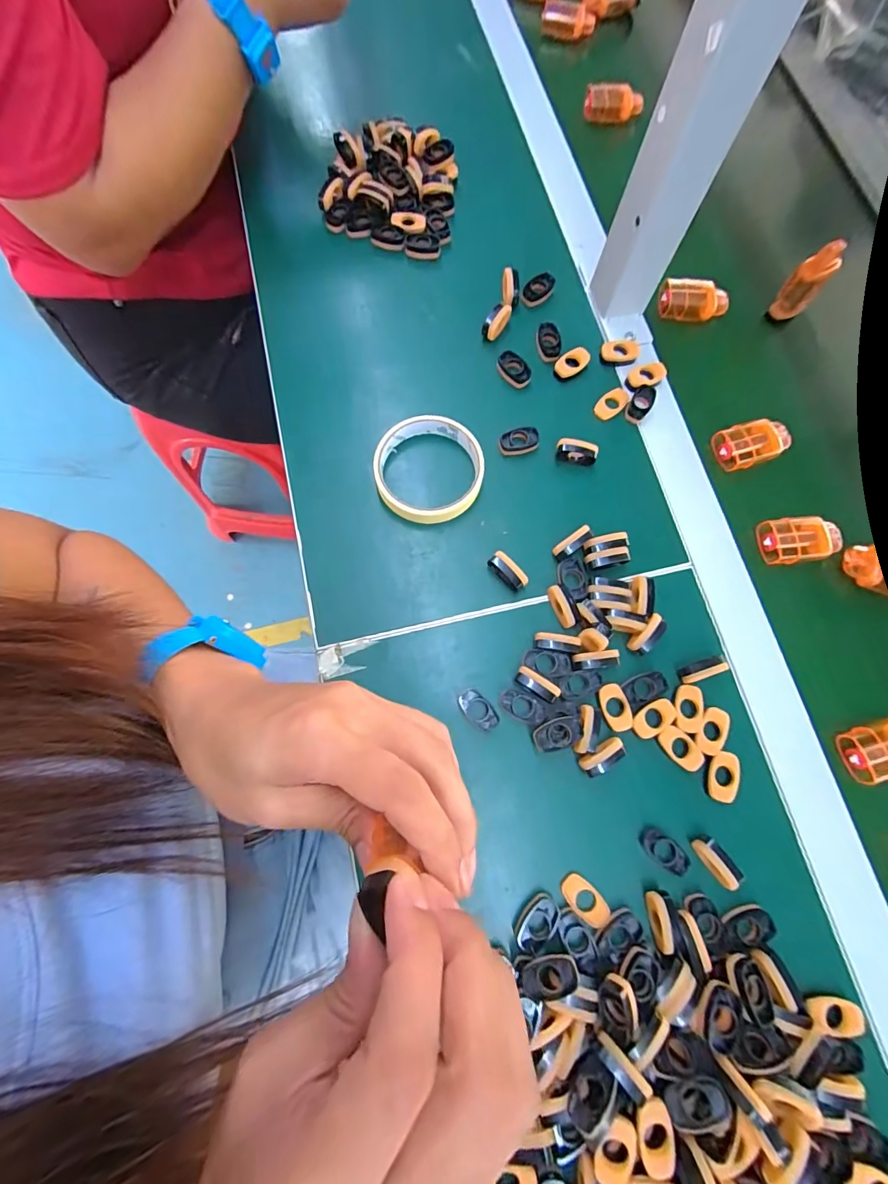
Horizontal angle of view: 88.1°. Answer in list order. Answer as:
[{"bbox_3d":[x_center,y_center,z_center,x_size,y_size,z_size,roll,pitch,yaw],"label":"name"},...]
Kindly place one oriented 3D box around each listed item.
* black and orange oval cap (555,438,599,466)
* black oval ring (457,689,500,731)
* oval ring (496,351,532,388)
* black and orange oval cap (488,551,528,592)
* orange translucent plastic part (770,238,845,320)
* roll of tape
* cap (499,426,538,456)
[{"bbox_3d":[0.107,-0.113,0.371,0.031,0.018,0.012,11,74,3],"label":"black and orange oval cap"},{"bbox_3d":[0.025,0.085,0.326,0.017,0.008,0.033,-40,78,-11],"label":"black oval ring"},{"bbox_3d":[0.061,-0.193,0.399,0.017,0.013,0.032,-29,76,-8],"label":"oval ring"},{"bbox_3d":[0.048,-0.014,0.348,0.031,0.018,0.013,42,78,11],"label":"black and orange oval cap"},{"bbox_3d":[0.323,-0.276,0.410,0.027,0.064,0.016,39,77,10],"label":"orange translucent plastic part"},{"bbox_3d":[-0.012,-0.096,0.367,0.085,0.023,0.084,0,74,0],"label":"roll of tape"},{"bbox_3d":[0.062,-0.124,0.378,0.032,0.012,0.018,-7,74,-2],"label":"cap"}]

